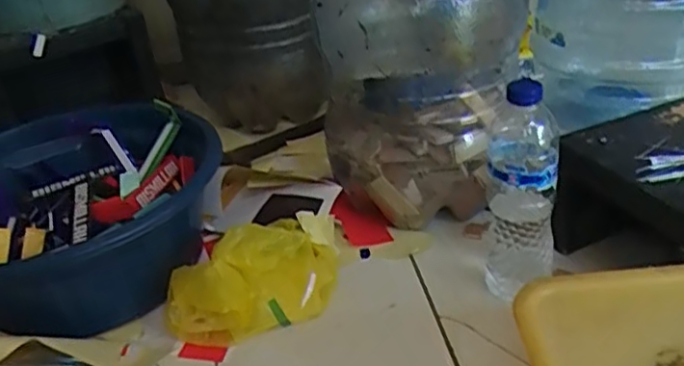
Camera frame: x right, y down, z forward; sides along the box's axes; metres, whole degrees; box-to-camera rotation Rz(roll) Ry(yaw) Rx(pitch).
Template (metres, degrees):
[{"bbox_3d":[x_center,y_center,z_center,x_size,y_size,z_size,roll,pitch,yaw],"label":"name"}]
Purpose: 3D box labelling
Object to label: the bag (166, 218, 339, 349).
[{"bbox_3d":[-0.089,0.096,0.654,0.183,0.099,0.085,-23,35,-25],"label":"bag"}]

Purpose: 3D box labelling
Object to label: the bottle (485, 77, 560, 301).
[{"bbox_3d":[0.173,0.011,0.611,0.060,0.228,0.065,0,32,14],"label":"bottle"}]

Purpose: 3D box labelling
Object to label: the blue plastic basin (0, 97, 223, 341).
[{"bbox_3d":[-0.309,0.044,0.745,0.375,0.154,0.323,9,35,27],"label":"blue plastic basin"}]

